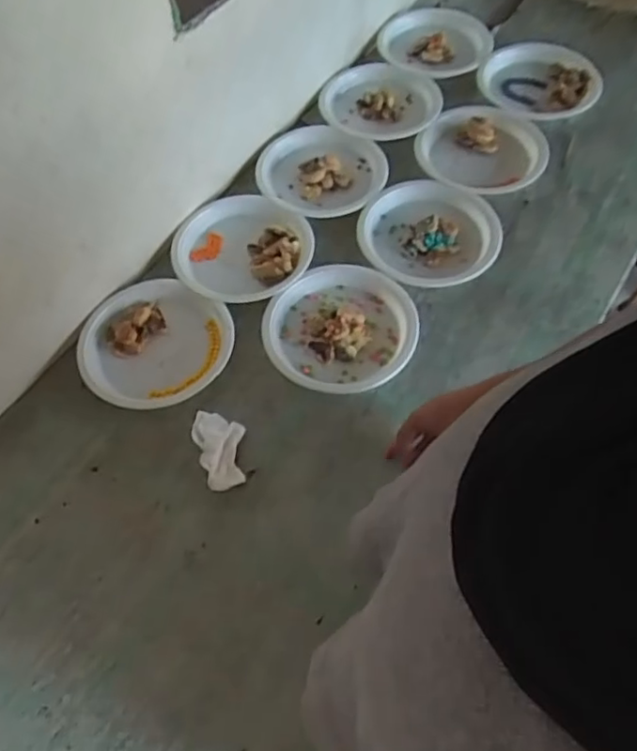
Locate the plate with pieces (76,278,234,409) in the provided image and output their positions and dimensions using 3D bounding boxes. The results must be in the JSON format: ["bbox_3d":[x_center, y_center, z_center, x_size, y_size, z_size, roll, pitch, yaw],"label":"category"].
[{"bbox_3d":[-0.221,-0.045,0.850,0.191,0.019,0.196,-2,59,3],"label":"plate with pieces"}]

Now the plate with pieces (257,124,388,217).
[{"bbox_3d":[0.007,-0.335,1.017,0.201,0.044,0.198,-2,59,3],"label":"plate with pieces"}]

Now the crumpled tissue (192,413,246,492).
[{"bbox_3d":[-0.119,0.090,0.759,0.057,0.040,0.084,-8,59,-5],"label":"crumpled tissue"}]

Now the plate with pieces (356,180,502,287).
[{"bbox_3d":[0.165,-0.216,0.931,0.205,0.025,0.192,3,59,6],"label":"plate with pieces"}]

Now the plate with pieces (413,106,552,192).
[{"bbox_3d":[0.273,-0.370,1.034,0.219,0.036,0.182,0,59,4],"label":"plate with pieces"}]

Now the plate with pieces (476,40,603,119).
[{"bbox_3d":[0.395,-0.530,1.134,0.184,0.037,0.200,-7,57,11],"label":"plate with pieces"}]

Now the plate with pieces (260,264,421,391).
[{"bbox_3d":[0.032,-0.066,0.855,0.212,0.036,0.184,-16,59,-6],"label":"plate with pieces"}]

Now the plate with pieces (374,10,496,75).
[{"bbox_3d":[0.233,-0.655,1.215,0.202,0.029,0.195,-2,59,3],"label":"plate with pieces"}]

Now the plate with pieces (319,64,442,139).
[{"bbox_3d":[0.112,-0.489,1.115,0.211,0.042,0.198,0,52,0],"label":"plate with pieces"}]

